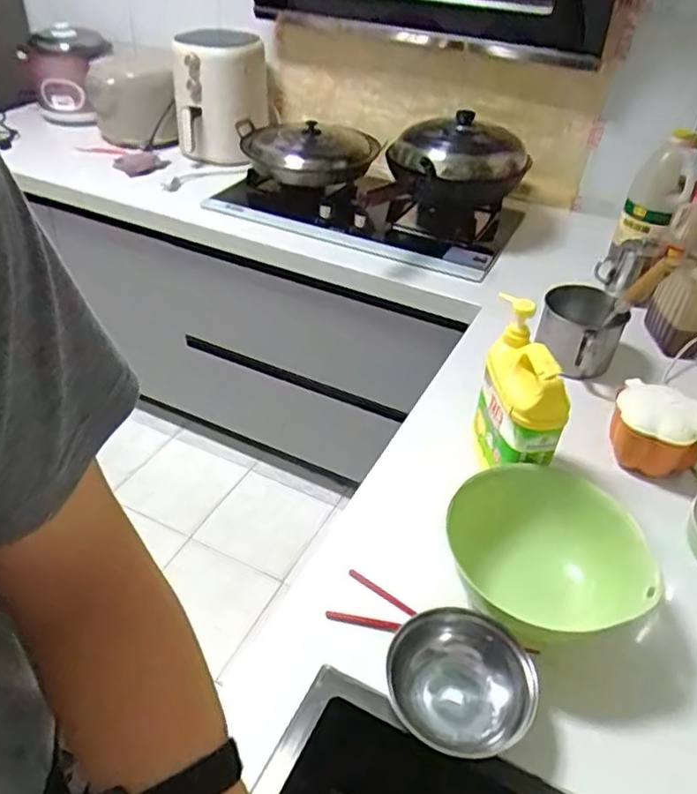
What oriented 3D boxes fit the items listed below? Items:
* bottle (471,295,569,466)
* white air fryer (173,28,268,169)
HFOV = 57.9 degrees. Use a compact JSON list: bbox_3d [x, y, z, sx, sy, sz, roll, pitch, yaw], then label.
[{"bbox_3d":[0.219,0.007,0.799,0.074,0.221,0.139,0,39,-4],"label":"bottle"},{"bbox_3d":[-0.310,-0.704,1.532,0.222,0.301,0.193,-3,40,-8],"label":"white air fryer"}]

